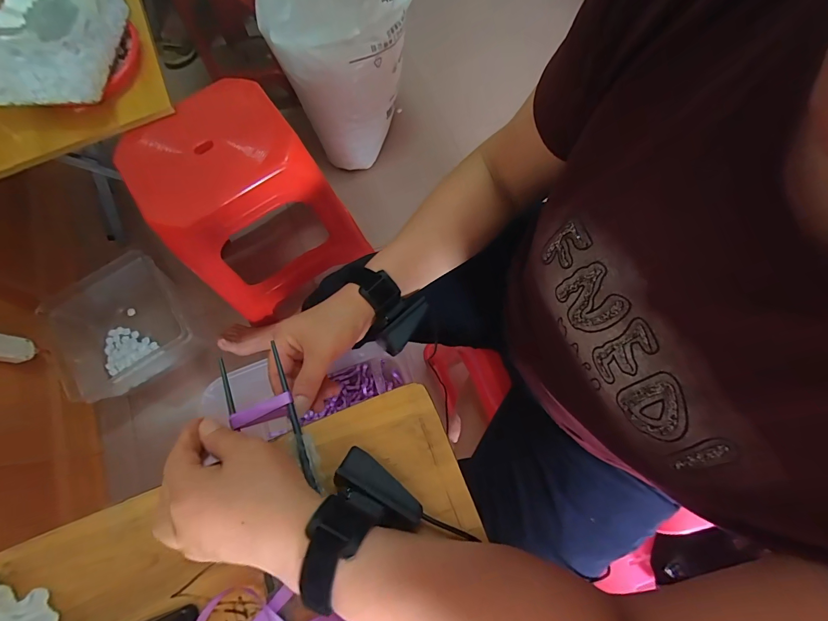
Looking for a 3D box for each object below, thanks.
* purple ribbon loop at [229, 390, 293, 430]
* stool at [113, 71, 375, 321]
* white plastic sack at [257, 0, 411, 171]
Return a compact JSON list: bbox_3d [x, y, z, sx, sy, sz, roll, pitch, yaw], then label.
[{"bbox_3d":[-0.130,0.086,0.315,0.051,0.006,0.019,-18,73,-4],"label":"purple ribbon loop"},{"bbox_3d":[-0.358,-0.247,0.850,0.361,0.379,0.283,-31,75,-7],"label":"stool"},{"bbox_3d":[-0.190,-0.718,1.000,0.247,0.571,0.335,42,79,13],"label":"white plastic sack"}]

